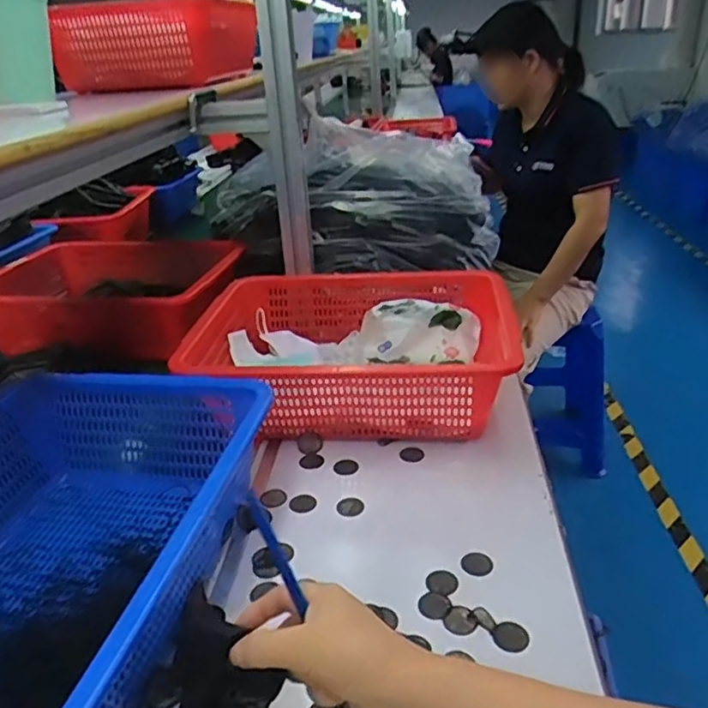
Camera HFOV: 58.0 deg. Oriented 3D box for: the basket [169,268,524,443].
[{"bbox_3d":[-0.002,-0.001,0.816,0.381,0.120,0.297,0,27,7],"label":"basket"}]

